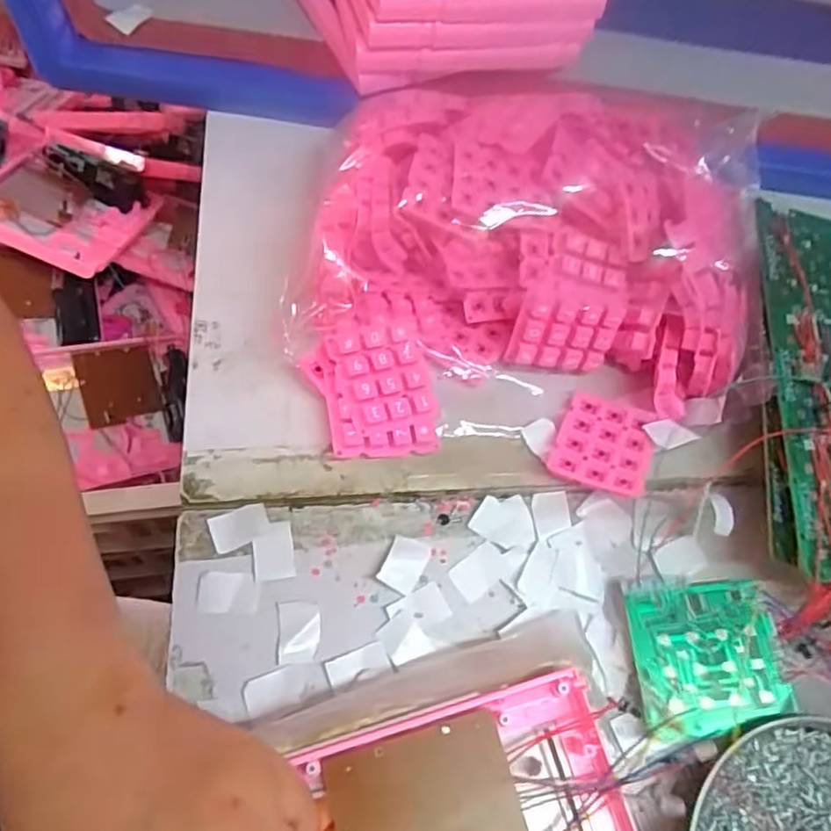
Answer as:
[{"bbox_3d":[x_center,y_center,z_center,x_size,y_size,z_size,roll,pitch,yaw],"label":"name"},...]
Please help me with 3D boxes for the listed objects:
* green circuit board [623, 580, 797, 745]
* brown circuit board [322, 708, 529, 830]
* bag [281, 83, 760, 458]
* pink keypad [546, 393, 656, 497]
[{"bbox_3d":[0.144,0.119,0.328,0.068,0.011,0.067,-3,64,-7],"label":"green circuit board"},{"bbox_3d":[0.007,0.164,0.262,0.073,0.008,0.073,-13,66,-10],"label":"brown circuit board"},{"bbox_3d":[0.067,-0.081,0.379,0.269,0.078,0.223,-2,64,-4],"label":"bag"},{"bbox_3d":[0.104,0.016,0.369,0.050,0.017,0.056,22,65,7],"label":"pink keypad"}]

